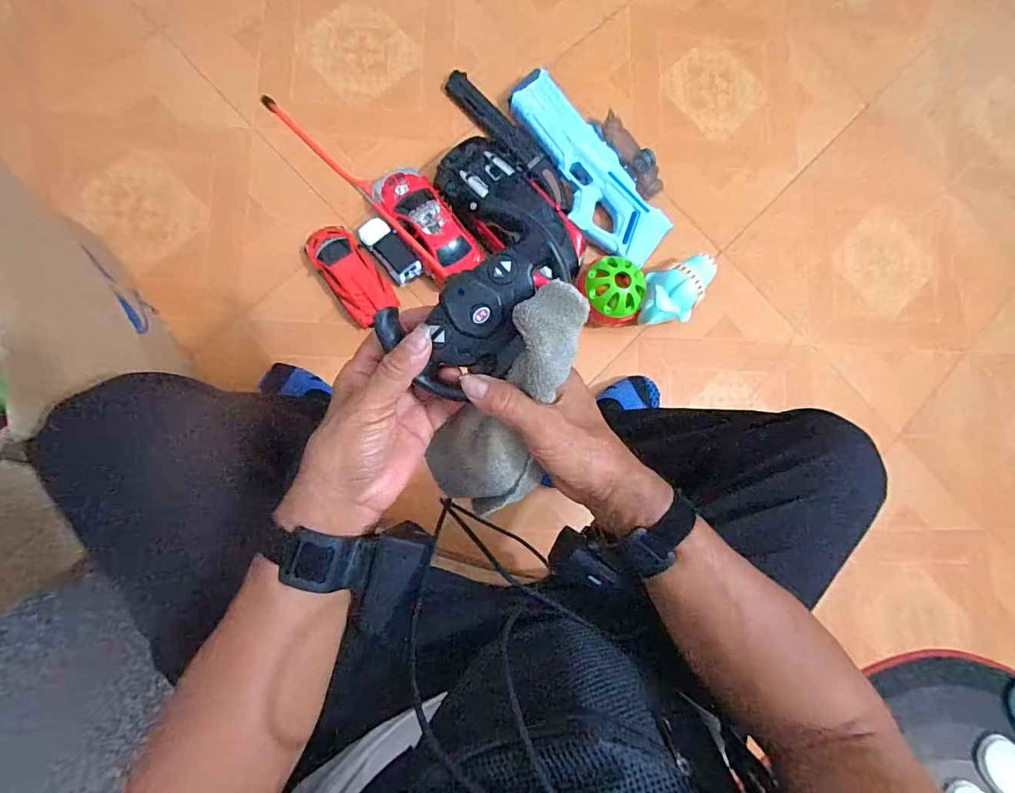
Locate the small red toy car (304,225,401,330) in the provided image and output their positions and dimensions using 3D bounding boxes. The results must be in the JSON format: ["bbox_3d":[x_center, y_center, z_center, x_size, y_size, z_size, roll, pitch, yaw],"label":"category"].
[{"bbox_3d":[-0.263,-0.203,0.802,0.081,0.041,0.179,-35,88,-9],"label":"small red toy car"}]

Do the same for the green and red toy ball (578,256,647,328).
[{"bbox_3d":[0.181,-0.181,0.820,0.104,0.107,0.107,1,83,-7],"label":"green and red toy ball"}]

